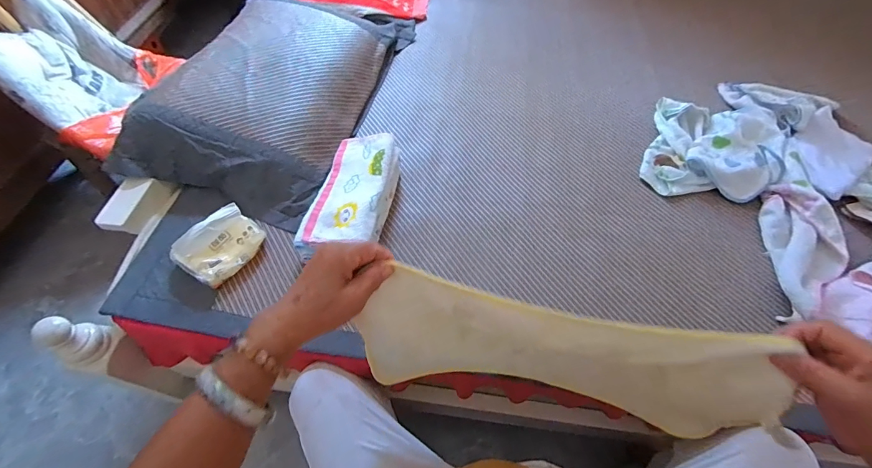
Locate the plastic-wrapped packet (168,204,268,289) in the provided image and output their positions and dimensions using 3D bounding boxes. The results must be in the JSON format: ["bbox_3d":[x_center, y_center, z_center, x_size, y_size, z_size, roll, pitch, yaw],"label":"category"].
[{"bbox_3d":[-0.360,0.022,0.641,0.081,0.072,0.130,33,63,18],"label":"plastic-wrapped packet"}]

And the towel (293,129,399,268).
[{"bbox_3d":[-0.152,-0.062,0.704,0.126,0.097,0.266,10,58,5],"label":"towel"}]

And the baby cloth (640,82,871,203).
[{"bbox_3d":[0.689,-0.224,0.842,0.497,0.070,0.344,1,58,-1],"label":"baby cloth"}]

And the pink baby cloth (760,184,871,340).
[{"bbox_3d":[0.760,0.083,0.637,0.367,0.052,0.293,23,60,13],"label":"pink baby cloth"}]

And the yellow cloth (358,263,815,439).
[{"bbox_3d":[0.129,0.154,0.442,0.436,0.228,0.066,10,58,5],"label":"yellow cloth"}]

